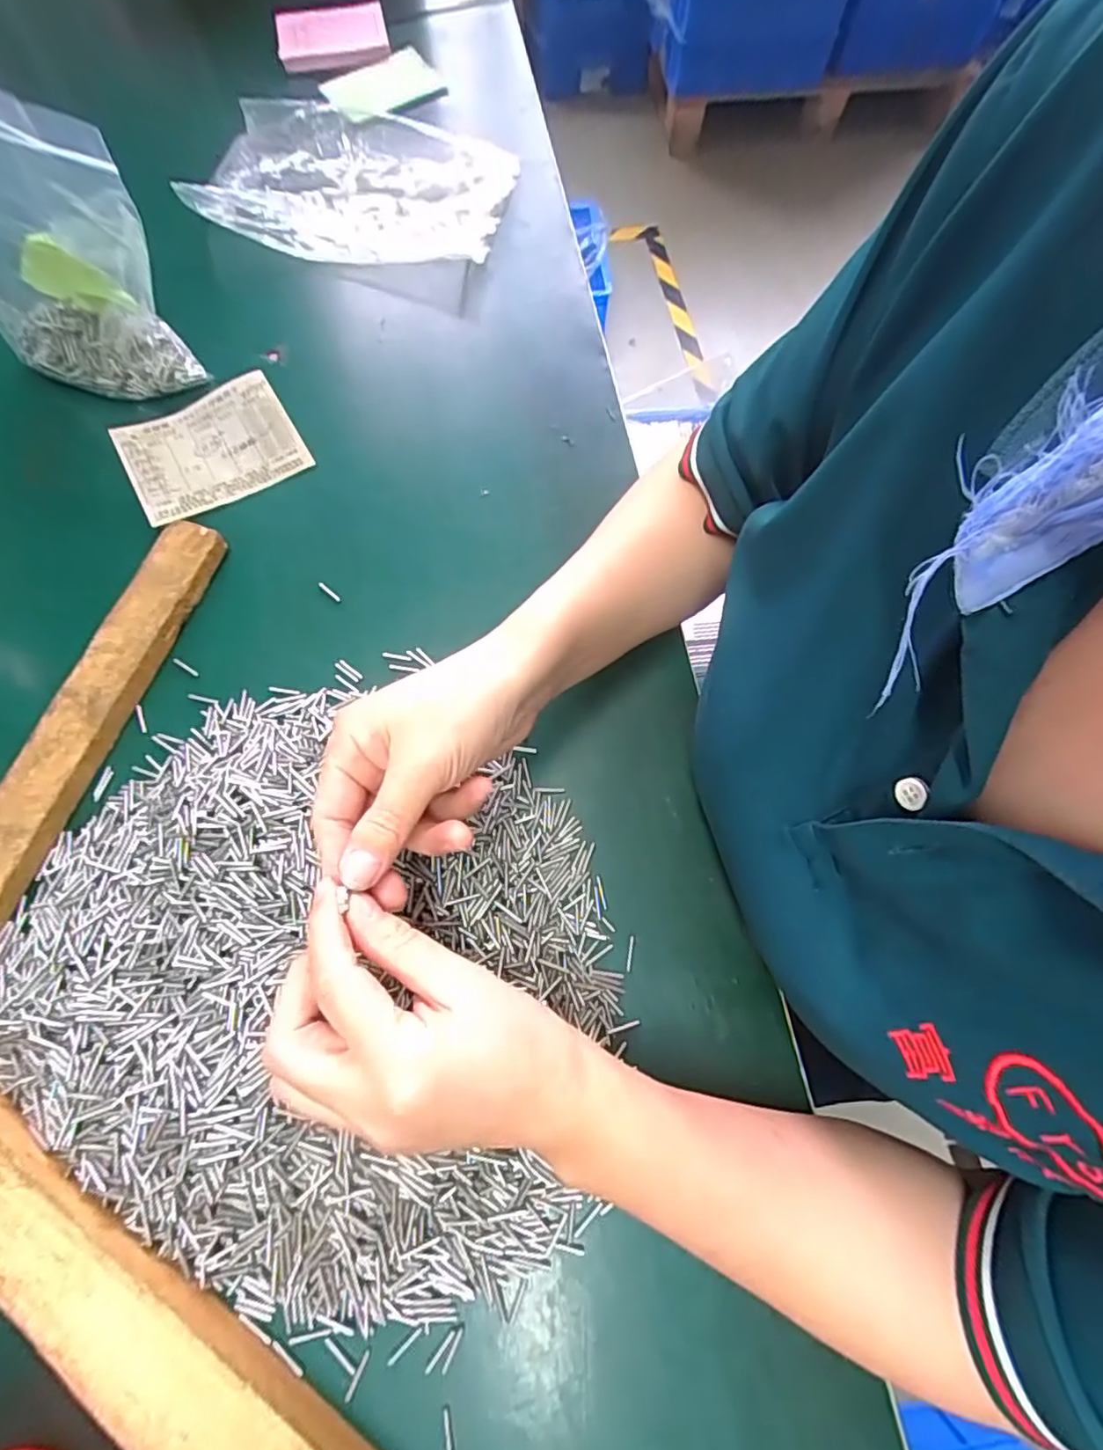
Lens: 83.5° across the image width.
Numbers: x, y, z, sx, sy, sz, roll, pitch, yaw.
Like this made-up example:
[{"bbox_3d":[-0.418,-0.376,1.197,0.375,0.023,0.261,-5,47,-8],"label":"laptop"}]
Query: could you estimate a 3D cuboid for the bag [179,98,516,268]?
[{"bbox_3d":[-0.153,-0.426,0.493,0.224,0.042,0.145,8,70,2],"label":"bag"}]

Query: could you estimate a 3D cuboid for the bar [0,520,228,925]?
[{"bbox_3d":[-0.264,0.017,0.331,0.034,0.017,0.298,18,70,5],"label":"bar"}]

